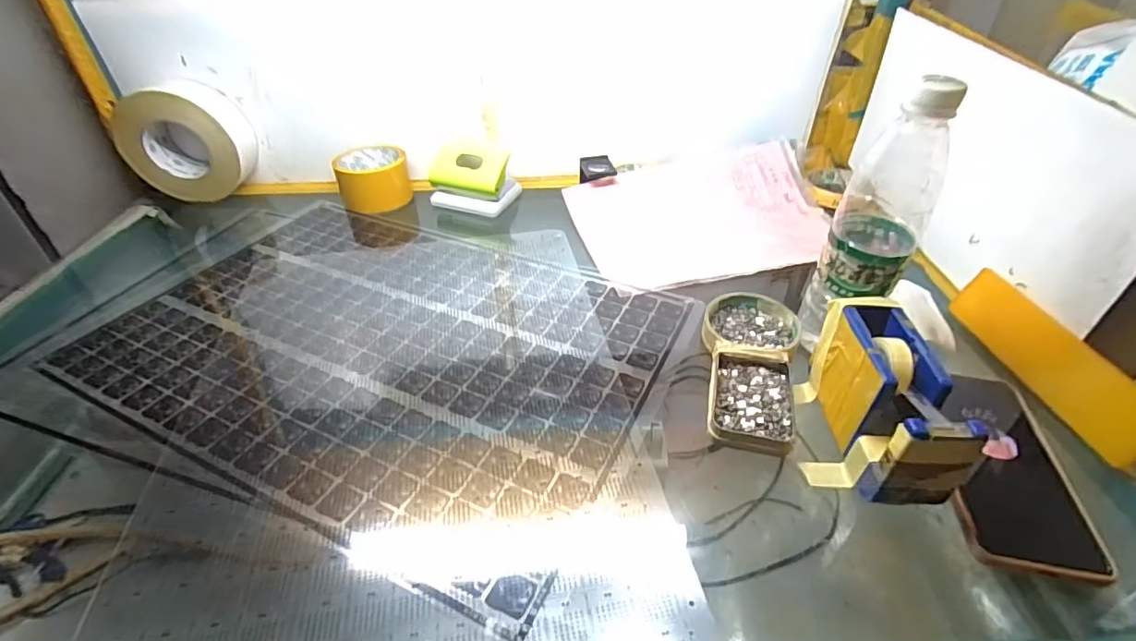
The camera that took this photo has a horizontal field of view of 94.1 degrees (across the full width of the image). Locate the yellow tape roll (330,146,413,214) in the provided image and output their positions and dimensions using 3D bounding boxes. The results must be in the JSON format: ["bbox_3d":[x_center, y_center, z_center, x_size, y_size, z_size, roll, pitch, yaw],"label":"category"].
[{"bbox_3d":[-0.250,-0.183,0.687,0.087,0.057,0.087,-1,39,0],"label":"yellow tape roll"}]

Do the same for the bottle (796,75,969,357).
[{"bbox_3d":[0.238,-0.073,0.410,0.062,0.213,0.071,24,45,28],"label":"bottle"}]

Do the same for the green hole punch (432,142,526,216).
[{"bbox_3d":[-0.124,-0.189,0.689,0.102,0.072,0.068,12,41,16],"label":"green hole punch"}]

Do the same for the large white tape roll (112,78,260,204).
[{"bbox_3d":[-0.497,-0.229,0.697,0.146,0.143,0.053,-3,39,-3],"label":"large white tape roll"}]

